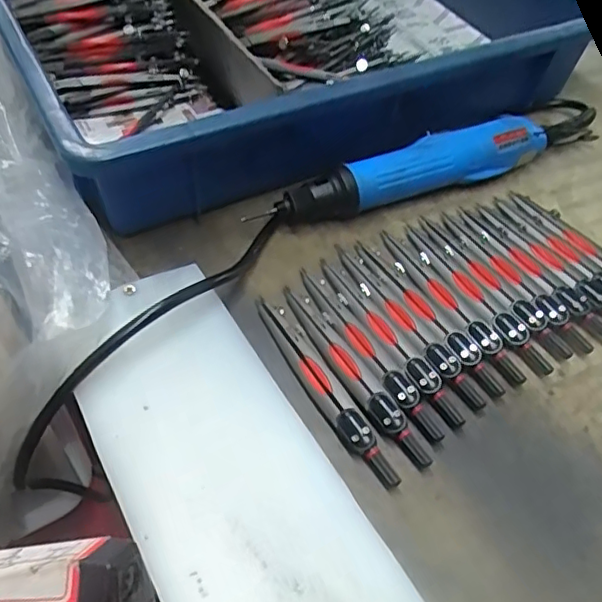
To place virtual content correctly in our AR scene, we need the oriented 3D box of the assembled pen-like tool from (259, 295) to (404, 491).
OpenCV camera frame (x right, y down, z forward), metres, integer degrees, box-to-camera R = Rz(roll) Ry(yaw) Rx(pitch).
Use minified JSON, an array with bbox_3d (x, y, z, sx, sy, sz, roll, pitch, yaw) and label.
[{"bbox_3d":[0.010,0.043,0.310,0.014,0.011,0.127,-24,56,-21],"label":"assembled pen-like tool"}]

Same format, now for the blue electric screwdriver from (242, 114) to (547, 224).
[{"bbox_3d":[0.074,-0.089,0.404,0.213,0.033,0.030,-16,54,-16],"label":"blue electric screwdriver"}]

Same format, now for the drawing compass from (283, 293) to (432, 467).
[{"bbox_3d":[0.026,0.035,0.317,0.016,0.011,0.126,-22,56,-20],"label":"drawing compass"}]

